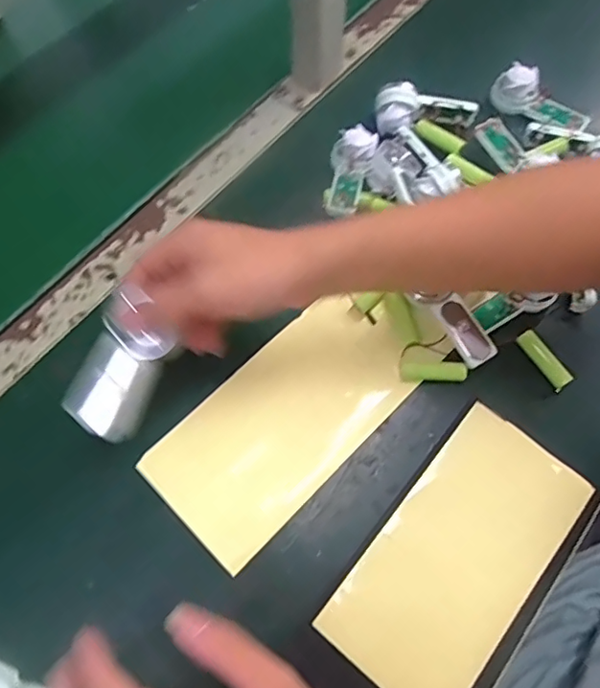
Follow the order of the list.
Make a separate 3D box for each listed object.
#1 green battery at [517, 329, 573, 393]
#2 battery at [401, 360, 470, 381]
[{"bbox_3d":[0.193,0.012,0.448,0.014,0.012,0.051,-28,69,-11],"label":"green battery"},{"bbox_3d":[0.105,0.020,0.442,0.050,0.013,0.015,4,66,2],"label":"battery"}]

